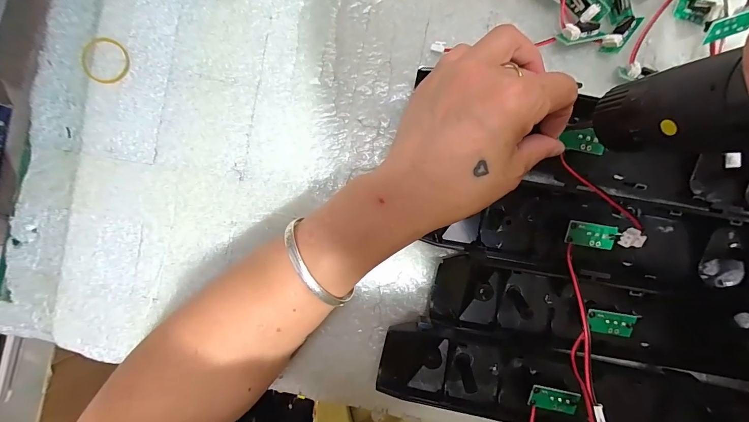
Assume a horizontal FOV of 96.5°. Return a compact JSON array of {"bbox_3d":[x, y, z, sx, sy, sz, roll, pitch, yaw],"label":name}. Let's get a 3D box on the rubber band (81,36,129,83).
[{"bbox_3d":[-0.189,-0.105,0.234,0.033,0.004,0.031,0,90,2],"label":"rubber band"}]

